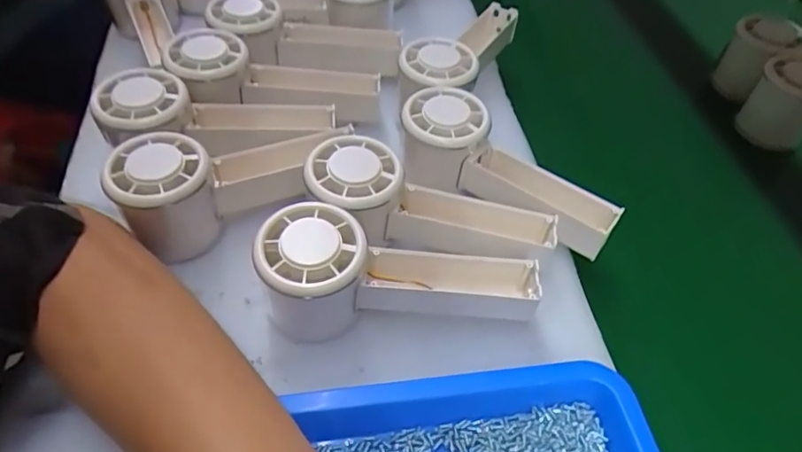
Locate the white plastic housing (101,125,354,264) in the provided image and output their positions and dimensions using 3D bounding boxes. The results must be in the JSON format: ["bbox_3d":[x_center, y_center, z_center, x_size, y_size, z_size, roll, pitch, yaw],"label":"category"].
[{"bbox_3d":[-0.099,-0.025,0.340,0.135,0.056,0.054,-12,52,-13],"label":"white plastic housing"}]

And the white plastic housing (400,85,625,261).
[{"bbox_3d":[0.067,-0.035,0.355,0.148,0.046,0.060,29,54,19],"label":"white plastic housing"}]

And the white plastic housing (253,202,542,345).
[{"bbox_3d":[0.000,0.024,0.309,0.152,0.059,0.055,-4,50,-7],"label":"white plastic housing"}]

